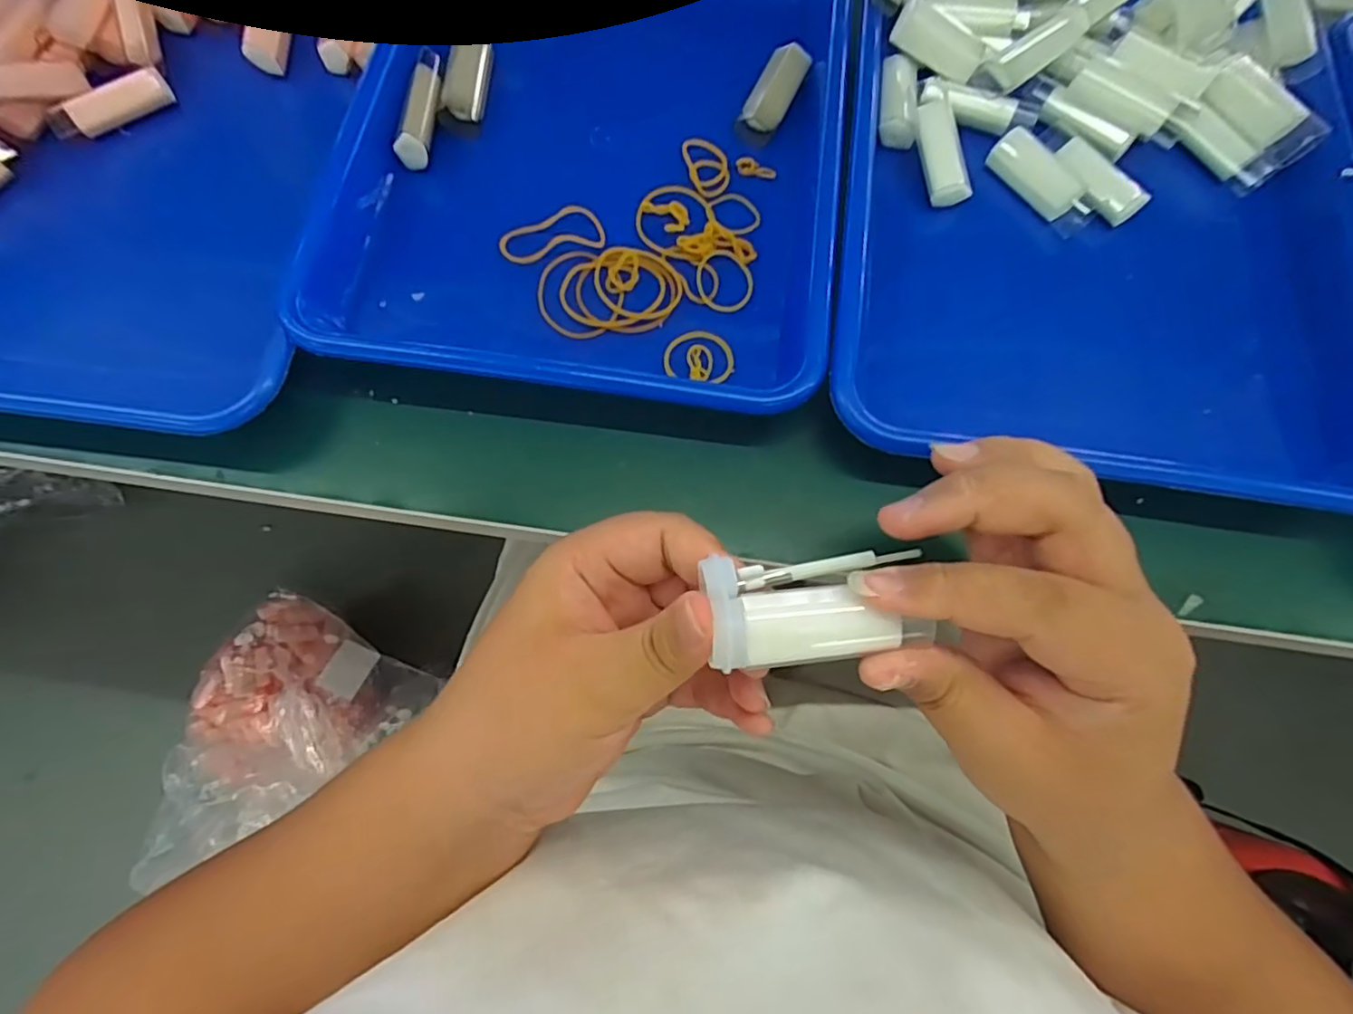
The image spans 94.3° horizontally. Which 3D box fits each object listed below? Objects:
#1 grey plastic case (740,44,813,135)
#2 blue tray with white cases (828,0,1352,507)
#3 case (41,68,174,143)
[{"bbox_3d":[0.055,-0.230,0.345,0.021,0.015,0.054,25,73,8],"label":"grey plastic case"},{"bbox_3d":[0.209,-0.155,0.317,0.248,0.046,0.306,9,71,2],"label":"blue tray with white cases"},{"bbox_3d":[-0.304,-0.216,0.338,0.060,0.016,0.014,-39,76,-12],"label":"case"}]

